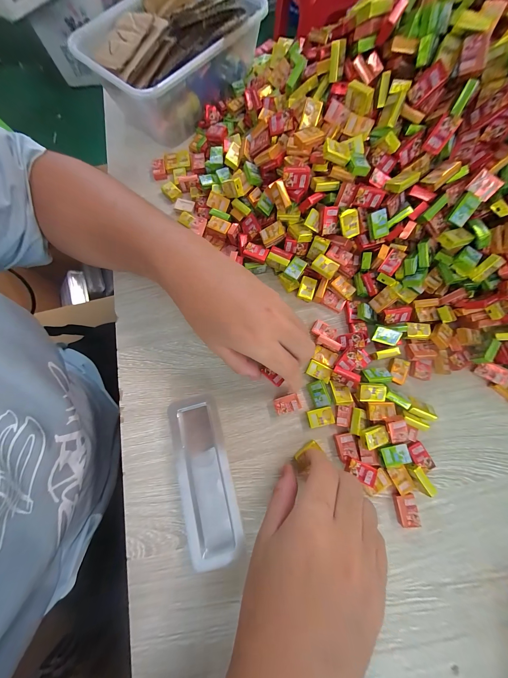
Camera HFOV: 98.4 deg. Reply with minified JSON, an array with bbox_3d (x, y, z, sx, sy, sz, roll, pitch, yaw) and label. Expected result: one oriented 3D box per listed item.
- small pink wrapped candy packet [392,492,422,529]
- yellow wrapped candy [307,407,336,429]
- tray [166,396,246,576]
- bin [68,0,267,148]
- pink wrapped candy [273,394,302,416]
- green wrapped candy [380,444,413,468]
[{"bbox_3d":[0.143,0.159,0.205,0.020,0.008,0.027,0,77,0],"label":"small pink wrapped candy packet"},{"bbox_3d":[0.068,0.080,0.225,0.025,0.008,0.017,-12,77,-3],"label":"yellow wrapped candy"},{"bbox_3d":[-0.049,0.127,0.208,0.049,0.019,0.137,-15,77,-4],"label":"tray"},{"bbox_3d":[-0.105,-0.380,0.299,0.216,0.084,0.153,-42,80,-9],"label":"bin"},{"bbox_3d":[0.034,0.068,0.228,0.025,0.009,0.016,-16,77,-4],"label":"pink wrapped candy"},{"bbox_3d":[0.134,0.111,0.208,0.024,0.010,0.020,-11,77,-3],"label":"green wrapped candy"}]

